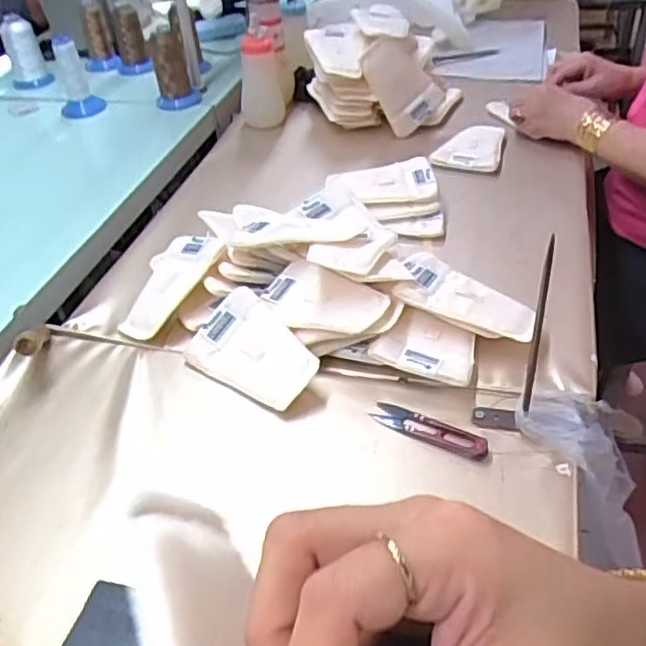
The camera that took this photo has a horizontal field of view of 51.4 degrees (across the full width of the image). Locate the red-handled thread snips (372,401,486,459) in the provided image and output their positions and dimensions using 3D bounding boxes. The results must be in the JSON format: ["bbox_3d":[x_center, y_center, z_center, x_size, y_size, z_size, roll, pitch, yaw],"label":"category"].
[{"bbox_3d":[0.087,0.088,0.557,0.099,0.006,0.024,21,47,27],"label":"red-handled thread snips"}]

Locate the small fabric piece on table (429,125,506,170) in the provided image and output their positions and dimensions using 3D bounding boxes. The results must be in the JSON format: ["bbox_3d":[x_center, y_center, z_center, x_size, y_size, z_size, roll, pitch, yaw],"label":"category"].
[{"bbox_3d":[0.205,-0.249,0.932,0.085,0.015,0.142,8,42,15],"label":"small fabric piece on table"}]

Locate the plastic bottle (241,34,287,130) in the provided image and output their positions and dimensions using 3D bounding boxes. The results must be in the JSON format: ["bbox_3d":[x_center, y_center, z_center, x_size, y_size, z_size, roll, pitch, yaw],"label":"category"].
[{"bbox_3d":[-0.093,-0.362,1.009,0.063,0.135,0.058,-8,40,-3],"label":"plastic bottle"}]

